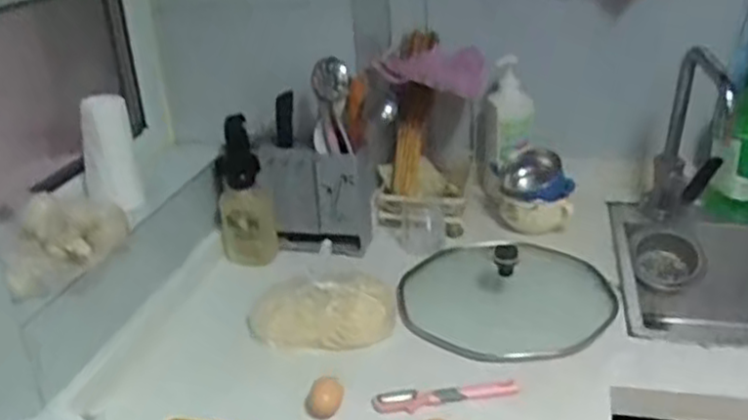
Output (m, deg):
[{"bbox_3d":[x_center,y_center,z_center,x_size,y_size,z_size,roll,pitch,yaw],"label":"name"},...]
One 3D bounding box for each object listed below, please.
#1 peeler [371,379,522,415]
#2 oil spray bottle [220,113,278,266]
[{"bbox_3d":[0.088,0.229,0.917,0.178,0.019,0.028,-6,25,-6],"label":"peeler"},{"bbox_3d":[-0.205,-0.027,1.160,0.080,0.223,0.075,-9,25,-13],"label":"oil spray bottle"}]

